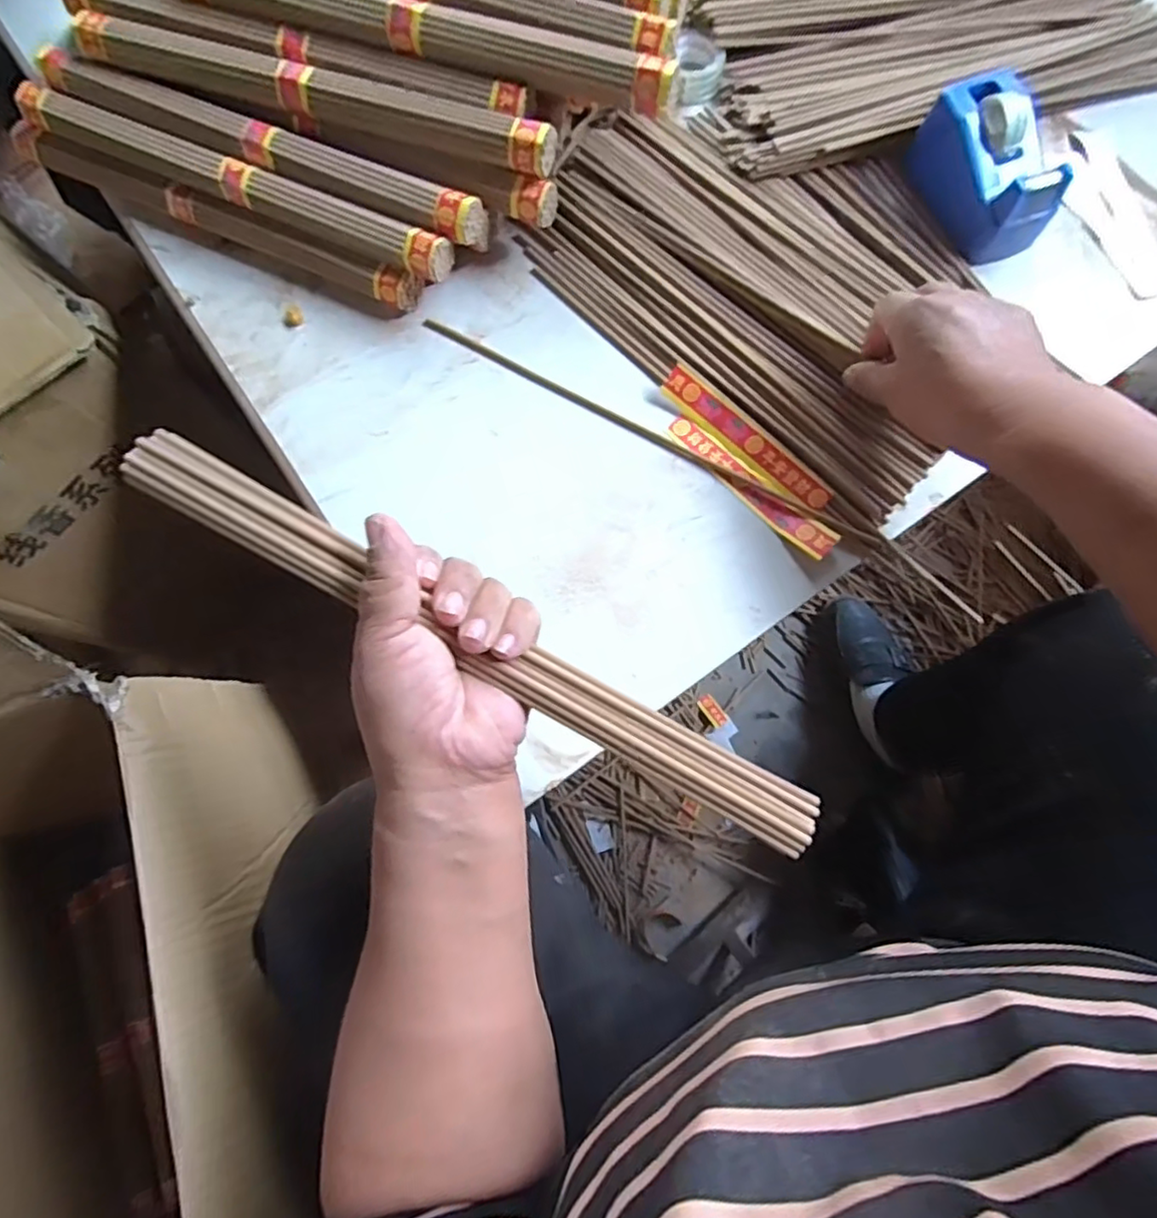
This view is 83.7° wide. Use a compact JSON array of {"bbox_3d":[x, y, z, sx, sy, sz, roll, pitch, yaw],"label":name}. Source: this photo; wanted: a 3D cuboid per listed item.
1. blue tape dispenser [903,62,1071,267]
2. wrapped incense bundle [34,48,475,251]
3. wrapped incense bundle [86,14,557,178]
[{"bbox_3d":[0.264,-0.285,0.416,0.058,0.050,0.105,-15,76,-2],"label":"blue tape dispenser"},{"bbox_3d":[-0.206,-0.295,0.414,0.310,0.024,0.029,22,77,7],"label":"wrapped incense bundle"},{"bbox_3d":[-0.166,-0.323,0.403,0.318,0.022,0.023,18,77,6],"label":"wrapped incense bundle"}]

